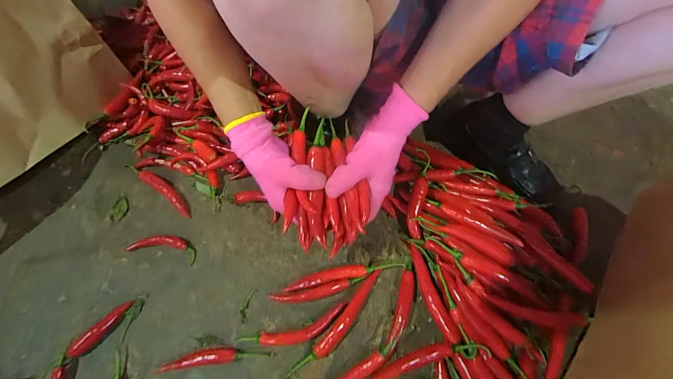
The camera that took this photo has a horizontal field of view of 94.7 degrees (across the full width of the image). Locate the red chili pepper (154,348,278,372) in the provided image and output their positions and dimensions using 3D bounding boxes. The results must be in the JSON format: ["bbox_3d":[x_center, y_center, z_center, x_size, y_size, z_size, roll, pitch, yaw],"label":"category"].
[{"bbox_3d":[-0.164,0.225,0.418,0.152,0.022,0.020,-6,64,-4],"label":"red chili pepper"}]

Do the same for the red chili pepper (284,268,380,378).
[{"bbox_3d":[0.007,0.190,0.439,0.028,0.017,0.183,38,69,16],"label":"red chili pepper"}]

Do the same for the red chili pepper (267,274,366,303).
[{"bbox_3d":[-0.026,0.152,0.461,0.142,0.013,0.020,-10,64,-6],"label":"red chili pepper"}]

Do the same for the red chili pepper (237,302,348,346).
[{"bbox_3d":[-0.056,0.200,0.436,0.151,0.015,0.031,-17,65,-9],"label":"red chili pepper"}]

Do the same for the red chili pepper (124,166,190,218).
[{"bbox_3d":[-0.305,-0.008,0.530,0.153,0.024,0.023,33,67,15],"label":"red chili pepper"}]

